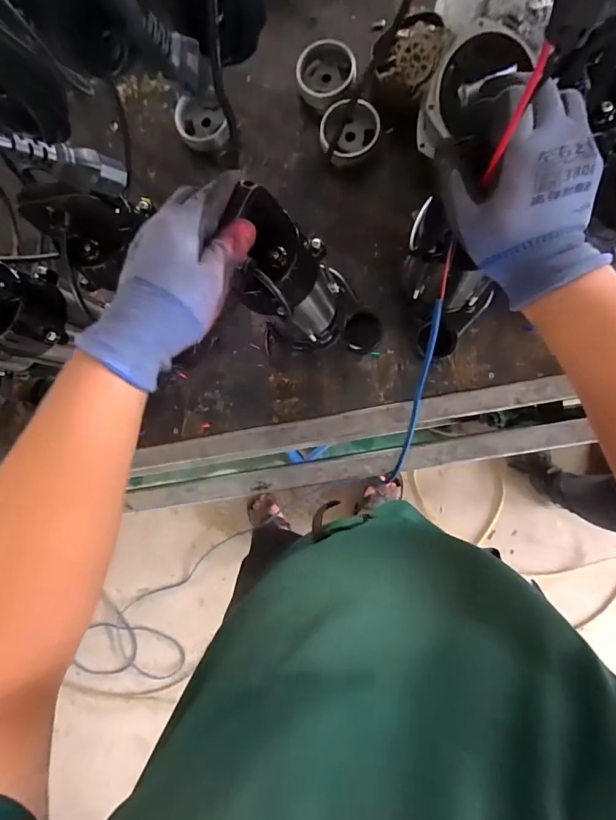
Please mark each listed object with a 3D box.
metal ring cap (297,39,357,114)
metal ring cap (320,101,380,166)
[{"bbox_3d":[0.029,-0.515,0.648,0.093,0.037,0.091,0,87,7],"label":"metal ring cap"},{"bbox_3d":[0.064,-0.423,0.641,0.084,0.037,0.080,0,87,7],"label":"metal ring cap"}]

